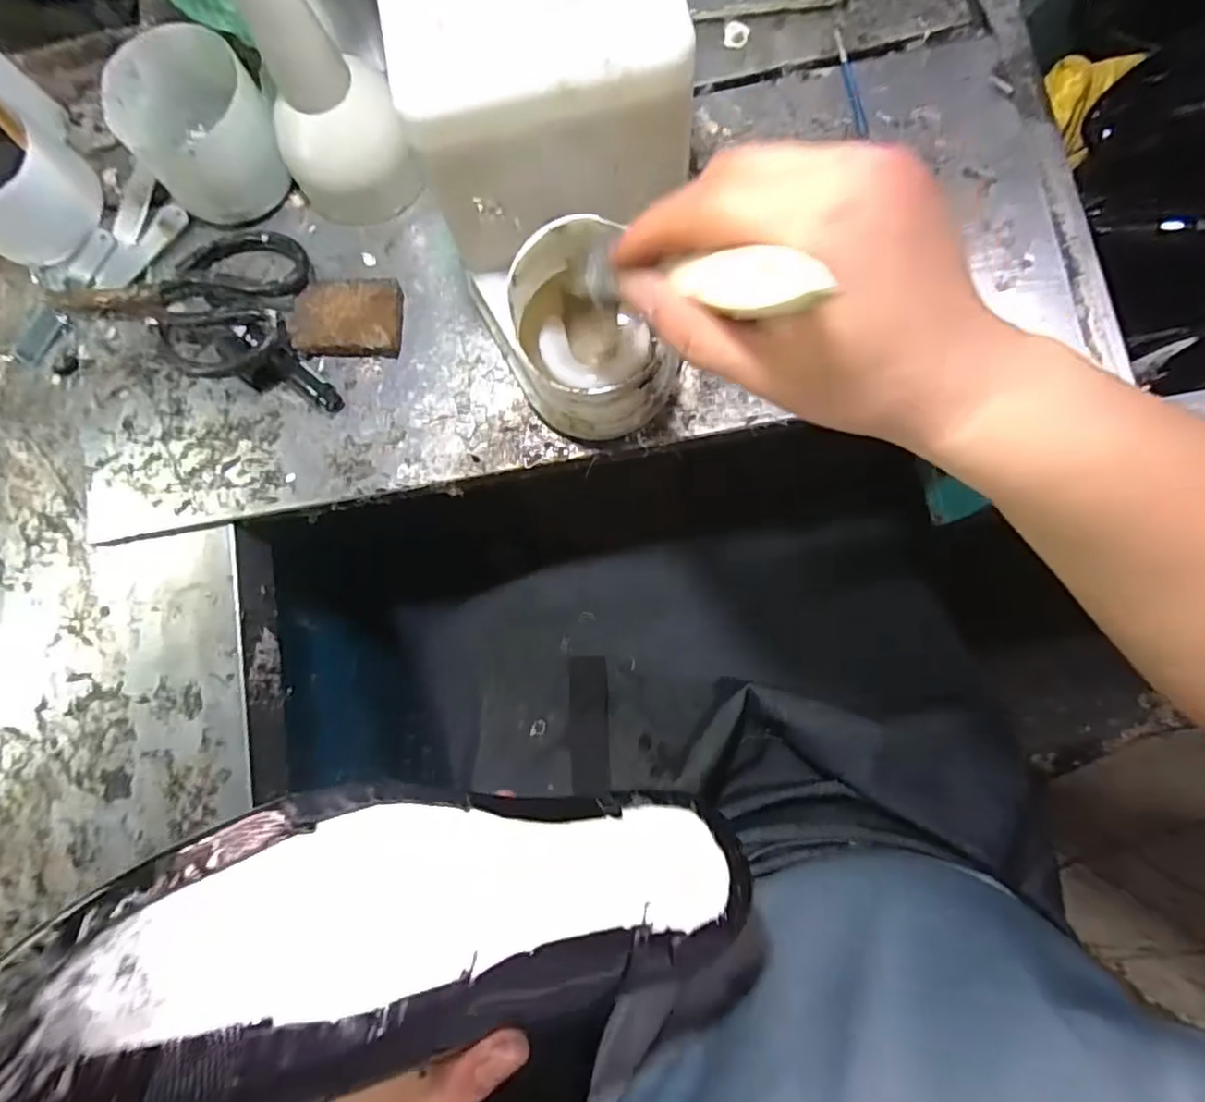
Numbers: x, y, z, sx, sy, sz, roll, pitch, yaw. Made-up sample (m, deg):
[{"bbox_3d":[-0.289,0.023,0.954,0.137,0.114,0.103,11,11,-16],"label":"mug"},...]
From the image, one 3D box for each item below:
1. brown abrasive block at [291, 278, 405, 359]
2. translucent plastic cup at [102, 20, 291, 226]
[{"bbox_3d":[-0.169,-0.156,0.407,0.071,0.016,0.050,1,83,4],"label":"brown abrasive block"},{"bbox_3d":[-0.255,-0.270,0.398,0.089,0.067,0.098,-40,82,-1],"label":"translucent plastic cup"}]

